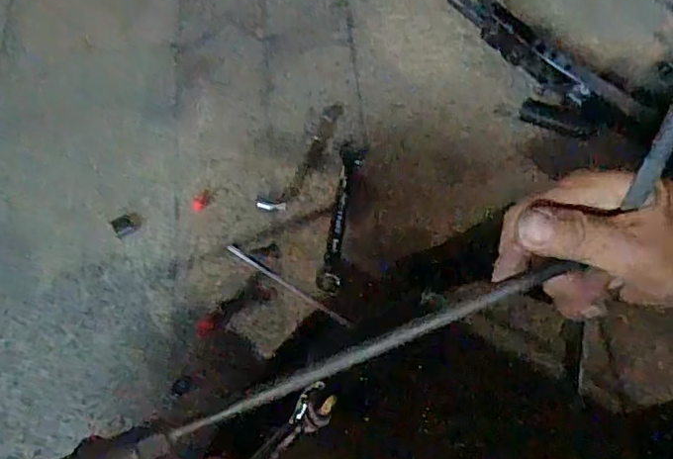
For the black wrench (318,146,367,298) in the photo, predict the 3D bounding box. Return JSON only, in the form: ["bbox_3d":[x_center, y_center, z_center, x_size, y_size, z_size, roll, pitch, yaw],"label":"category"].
[{"bbox_3d":[0.006,-0.016,0.609,0.025,0.009,0.171,9,66,2],"label":"black wrench"}]

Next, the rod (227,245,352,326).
[{"bbox_3d":[-0.047,0.053,0.570,0.141,0.005,0.007,32,69,11],"label":"rod"}]

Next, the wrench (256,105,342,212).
[{"bbox_3d":[-0.033,-0.076,0.634,0.029,0.004,0.151,29,68,10],"label":"wrench"}]

